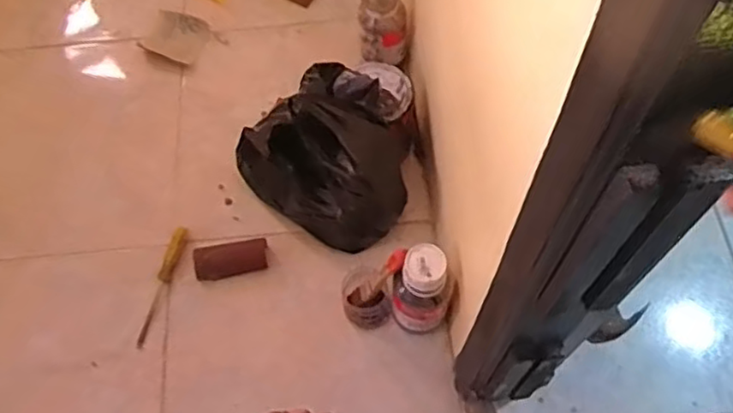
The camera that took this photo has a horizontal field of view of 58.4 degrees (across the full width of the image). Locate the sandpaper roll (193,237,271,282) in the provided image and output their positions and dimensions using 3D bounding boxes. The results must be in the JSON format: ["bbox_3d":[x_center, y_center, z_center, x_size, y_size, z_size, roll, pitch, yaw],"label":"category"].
[{"bbox_3d":[-0.192,0.075,0.934,0.102,0.020,0.047,-9,63,-3],"label":"sandpaper roll"}]

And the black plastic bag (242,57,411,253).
[{"bbox_3d":[-0.053,-0.074,0.914,0.248,0.168,0.171,38,70,18],"label":"black plastic bag"}]

